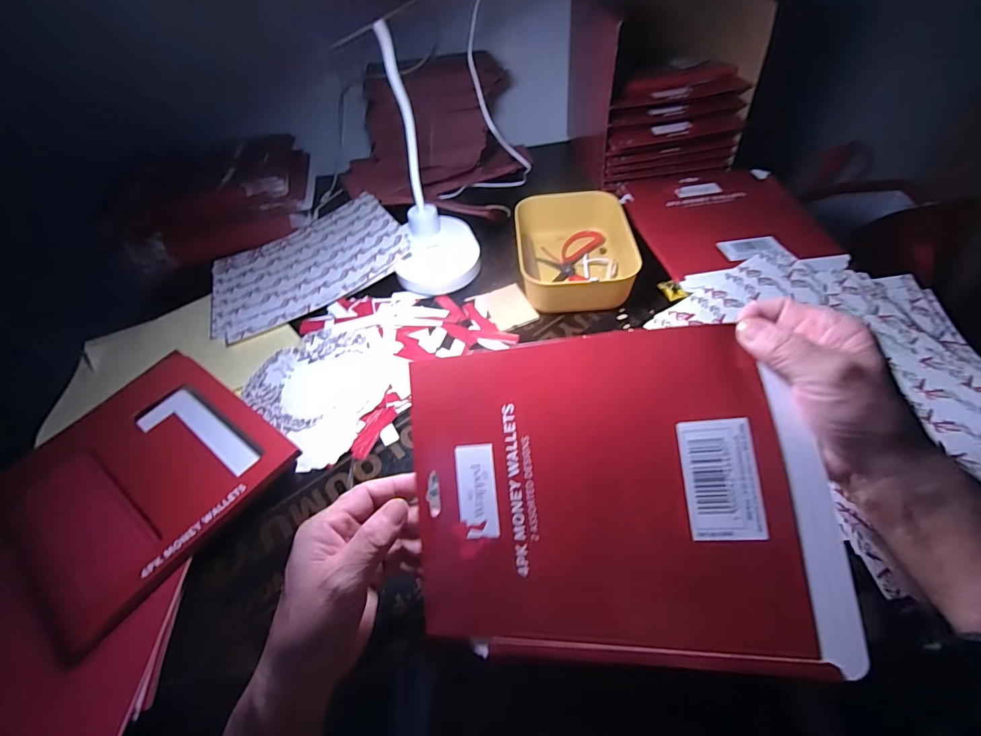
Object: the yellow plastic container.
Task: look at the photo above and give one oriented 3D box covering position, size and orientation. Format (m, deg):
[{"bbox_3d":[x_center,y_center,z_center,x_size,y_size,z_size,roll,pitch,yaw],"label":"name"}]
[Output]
[{"bbox_3d":[0.107,-0.155,0.579,0.140,0.056,0.195,-1,51,4],"label":"yellow plastic container"}]

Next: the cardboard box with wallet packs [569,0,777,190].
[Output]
[{"bbox_3d":[0.248,-0.434,0.676,0.202,0.215,0.255,-7,50,0],"label":"cardboard box with wallet packs"}]

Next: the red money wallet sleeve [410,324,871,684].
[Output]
[{"bbox_3d":[0.072,0.083,0.289,0.248,0.018,0.206,-6,82,14],"label":"red money wallet sleeve"}]

